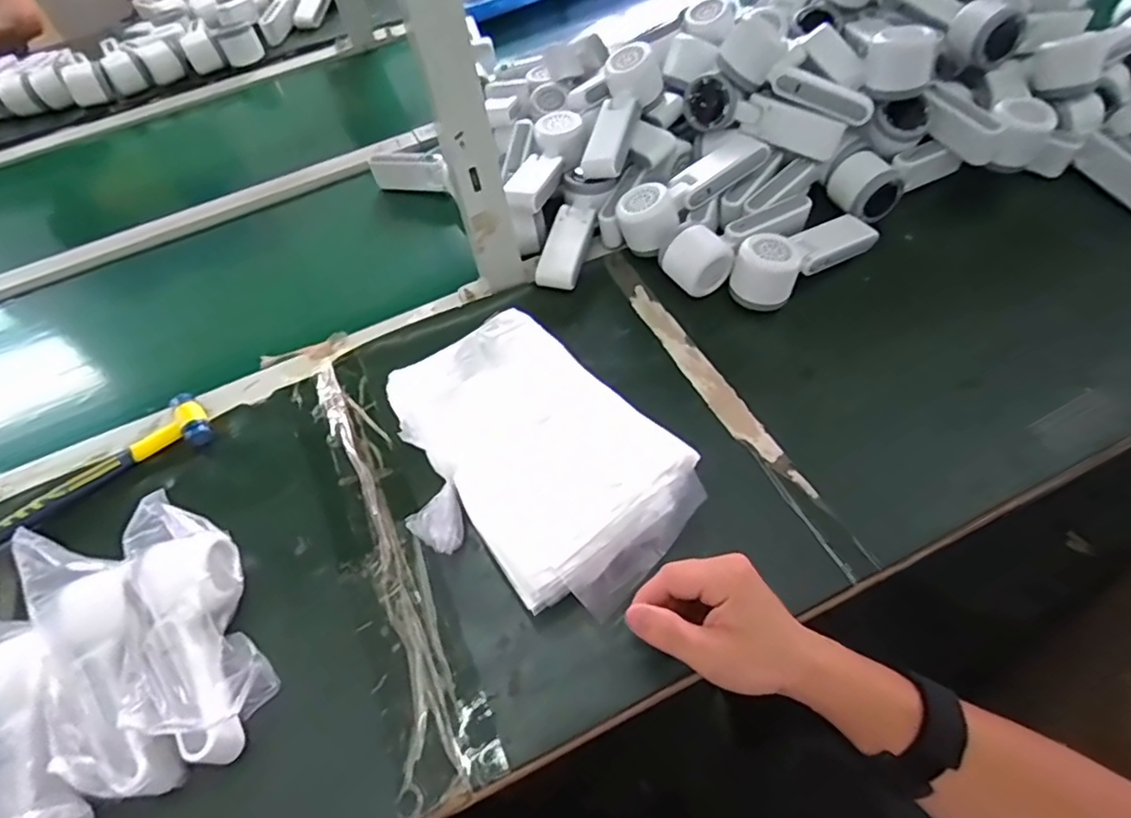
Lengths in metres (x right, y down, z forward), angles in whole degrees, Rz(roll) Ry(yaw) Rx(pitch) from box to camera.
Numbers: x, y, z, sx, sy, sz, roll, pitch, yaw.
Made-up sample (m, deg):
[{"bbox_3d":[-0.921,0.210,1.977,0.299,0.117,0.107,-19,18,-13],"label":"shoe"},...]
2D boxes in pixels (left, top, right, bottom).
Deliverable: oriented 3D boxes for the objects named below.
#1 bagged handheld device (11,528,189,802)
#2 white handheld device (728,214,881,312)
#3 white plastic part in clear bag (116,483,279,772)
[{"bbox_3d":[-0.317,0.171,0.429,0.068,0.096,0.185,-33,57,-16],"label":"bagged handheld device"},{"bbox_3d":[0.235,-0.157,0.611,0.162,0.055,0.060,-31,56,-15],"label":"white handheld device"},{"bbox_3d":[-0.268,0.155,0.452,0.070,0.078,0.191,-23,55,-9],"label":"white plastic part in clear bag"}]

